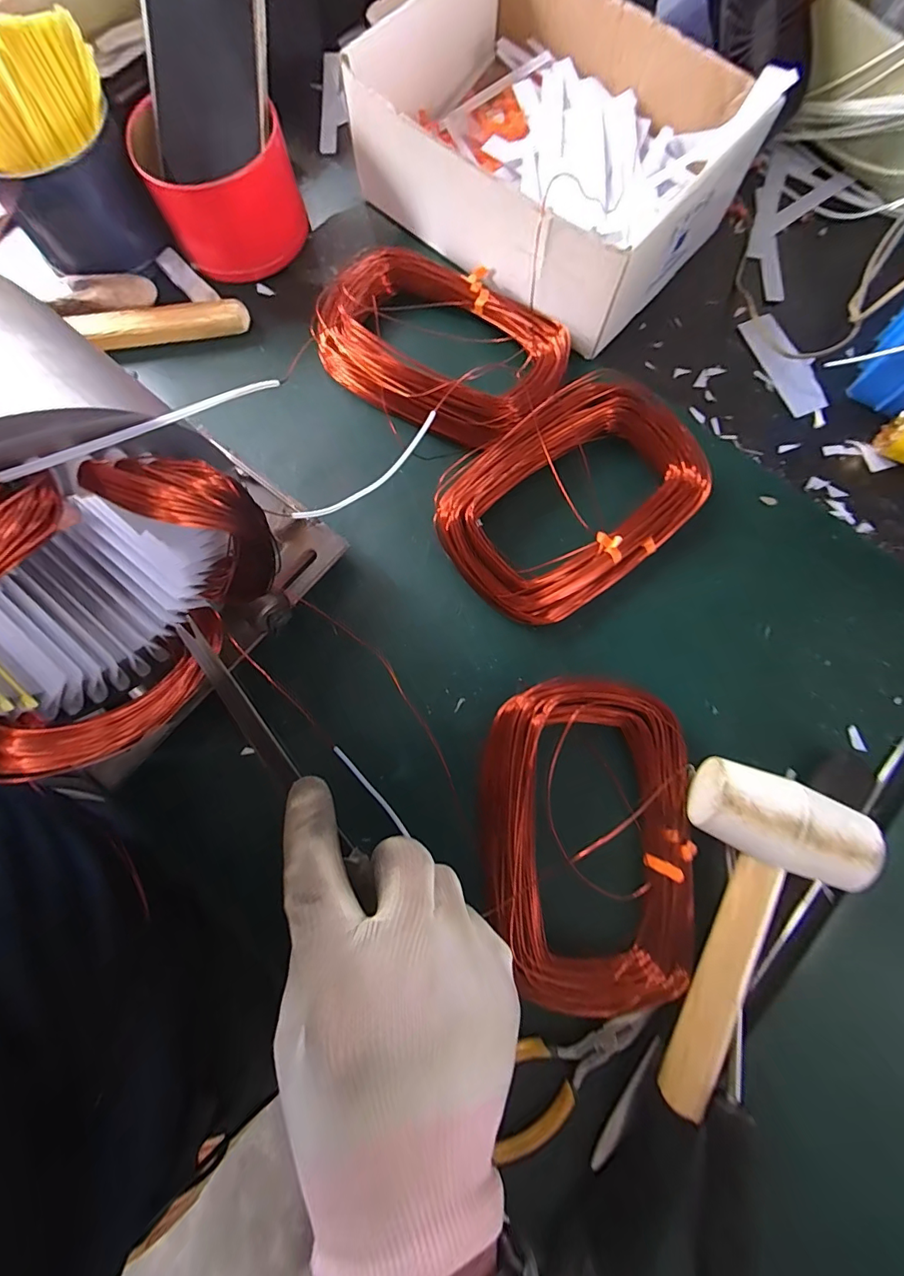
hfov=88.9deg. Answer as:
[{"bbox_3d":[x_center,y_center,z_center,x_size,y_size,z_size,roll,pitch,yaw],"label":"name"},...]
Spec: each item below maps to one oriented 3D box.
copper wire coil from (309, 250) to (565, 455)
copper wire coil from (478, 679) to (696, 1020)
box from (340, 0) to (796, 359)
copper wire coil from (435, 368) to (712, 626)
[{"bbox_3d":[-0.010,-0.214,0.334,0.176,0.028,0.120,38,83,7],"label":"copper wire coil"},{"bbox_3d":[0.079,0.114,0.268,0.117,0.037,0.174,3,80,2],"label":"copper wire coil"},{"bbox_3d":[0.069,-0.356,0.339,0.245,0.077,0.188,41,83,8],"label":"box"},{"bbox_3d":[0.080,-0.095,0.314,0.176,0.029,0.123,-35,81,-5],"label":"copper wire coil"}]

